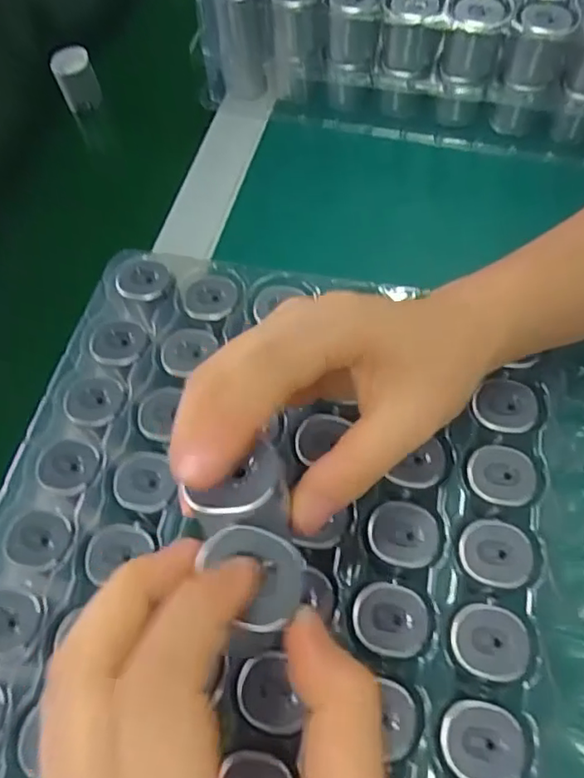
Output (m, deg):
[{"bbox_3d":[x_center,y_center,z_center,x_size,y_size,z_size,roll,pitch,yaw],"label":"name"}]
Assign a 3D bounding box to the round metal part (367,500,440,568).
[{"bbox_3d":[0.048,0.062,0.255,0.029,0.004,0.027,-2,62,3],"label":"round metal part"}]

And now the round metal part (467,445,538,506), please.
[{"bbox_3d":[0.095,0.039,0.268,0.028,0.006,0.026,-2,62,3],"label":"round metal part"}]

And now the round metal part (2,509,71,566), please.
[{"bbox_3d":[-0.114,0.066,0.264,0.029,0.004,0.024,7,63,8],"label":"round metal part"}]

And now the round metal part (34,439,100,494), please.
[{"bbox_3d":[-0.107,0.036,0.280,0.030,0.004,0.025,15,65,12],"label":"round metal part"}]

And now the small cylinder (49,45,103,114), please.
[{"bbox_3d":[-0.167,-0.240,0.459,0.030,0.039,0.031,-23,63,-8],"label":"small cylinder"}]

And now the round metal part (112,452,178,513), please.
[{"bbox_3d":[-0.068,0.042,0.274,0.029,0.004,0.028,7,63,8],"label":"round metal part"}]

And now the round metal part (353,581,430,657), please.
[{"bbox_3d":[0.040,0.093,0.240,0.029,0.004,0.027,-2,62,3],"label":"round metal part"}]

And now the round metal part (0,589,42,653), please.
[{"bbox_3d":[-0.121,0.097,0.249,0.030,0.004,0.023,5,63,7],"label":"round metal part"}]

